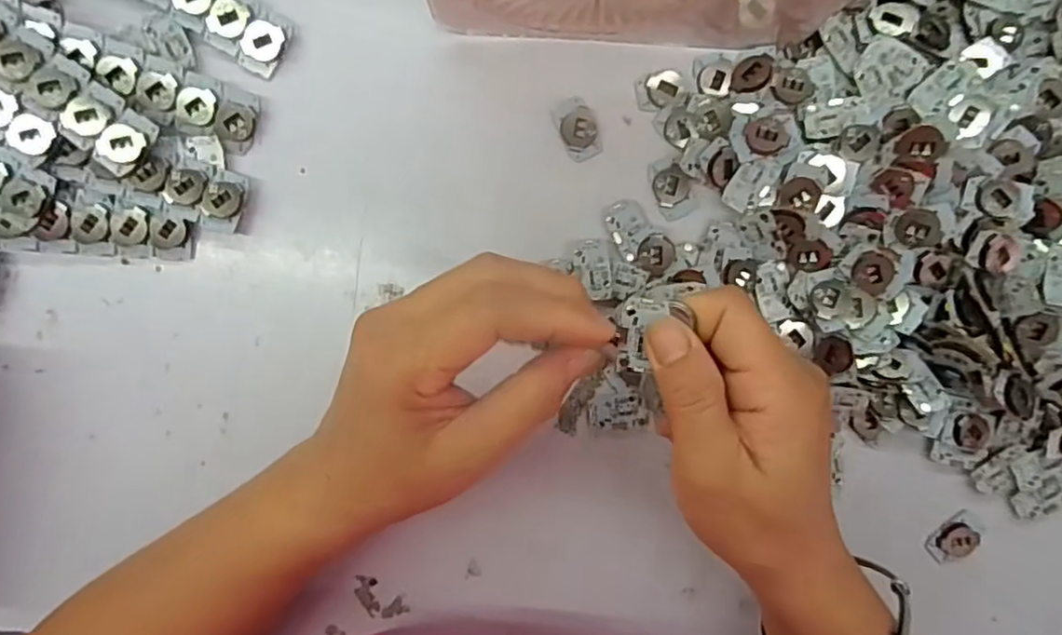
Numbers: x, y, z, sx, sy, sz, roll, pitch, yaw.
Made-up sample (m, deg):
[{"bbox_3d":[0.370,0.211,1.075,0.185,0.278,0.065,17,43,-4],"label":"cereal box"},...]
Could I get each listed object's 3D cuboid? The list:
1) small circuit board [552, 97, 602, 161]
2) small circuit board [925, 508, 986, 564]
[{"bbox_3d":[0.025,-0.095,0.310,0.020,0.004,0.030,-25,93,1],"label":"small circuit board"},{"bbox_3d":[0.222,0.116,0.324,0.020,0.004,0.029,39,93,-3],"label":"small circuit board"}]

